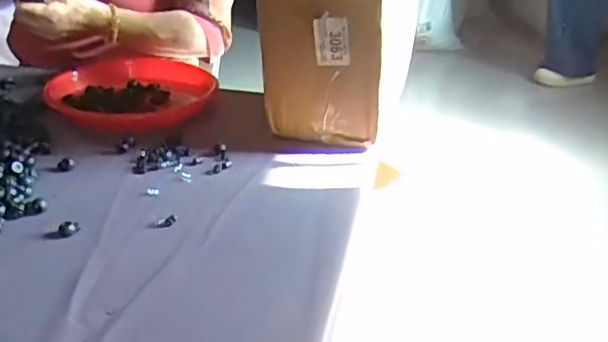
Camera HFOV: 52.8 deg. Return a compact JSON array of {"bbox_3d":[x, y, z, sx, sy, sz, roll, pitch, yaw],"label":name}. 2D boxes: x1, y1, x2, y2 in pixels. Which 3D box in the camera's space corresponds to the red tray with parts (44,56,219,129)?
[{"bbox_3d":[-0.237,-0.115,0.867,0.230,0.035,0.191,-19,34,-33],"label":"red tray with parts"}]

